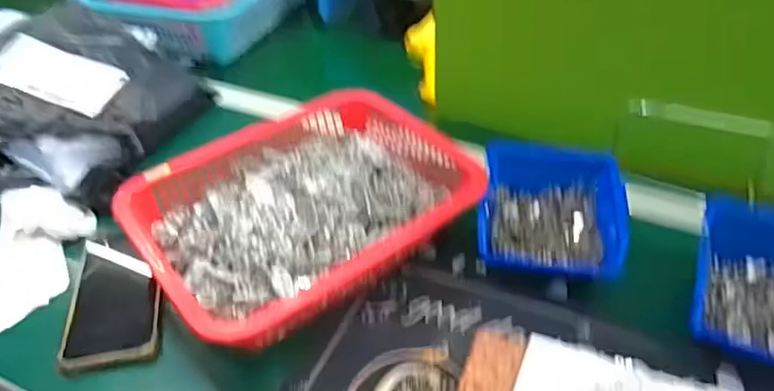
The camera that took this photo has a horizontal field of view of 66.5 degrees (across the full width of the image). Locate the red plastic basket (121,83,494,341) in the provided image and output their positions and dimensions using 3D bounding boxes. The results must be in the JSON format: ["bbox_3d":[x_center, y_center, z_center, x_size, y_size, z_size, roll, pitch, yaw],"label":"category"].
[{"bbox_3d":[-0.079,0.010,0.551,0.286,0.066,0.230,-26,47,-26],"label":"red plastic basket"}]

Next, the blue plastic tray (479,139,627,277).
[{"bbox_3d":[0.151,0.010,0.552,0.123,0.060,0.166,8,42,10],"label":"blue plastic tray"}]

